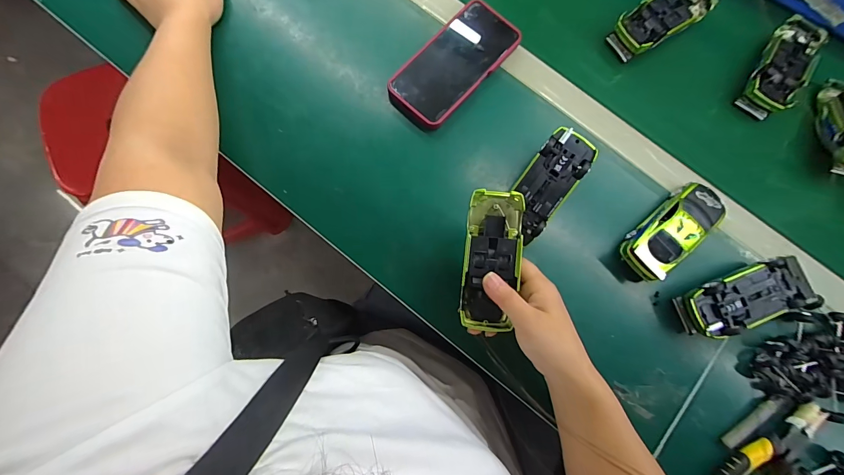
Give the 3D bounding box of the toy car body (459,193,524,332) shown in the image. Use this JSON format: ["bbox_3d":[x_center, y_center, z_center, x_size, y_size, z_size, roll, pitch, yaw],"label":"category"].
[{"bbox_3d":[0.065,0.022,0.351,0.052,0.025,0.130,10,88,-2],"label":"toy car body"}]

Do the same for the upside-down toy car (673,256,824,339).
[{"bbox_3d":[0.349,0.064,0.392,0.142,0.044,0.063,-16,82,-6],"label":"upside-down toy car"}]

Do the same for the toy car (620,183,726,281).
[{"bbox_3d":[0.277,-0.009,0.401,0.125,0.044,0.054,-37,85,-8],"label":"toy car"}]

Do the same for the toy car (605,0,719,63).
[{"bbox_3d":[0.303,-0.276,0.460,0.130,0.033,0.055,-33,84,-8],"label":"toy car"}]

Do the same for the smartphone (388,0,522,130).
[{"bbox_3d":[0.039,-0.207,0.437,0.080,0.022,0.171,42,81,3],"label":"smartphone"}]

